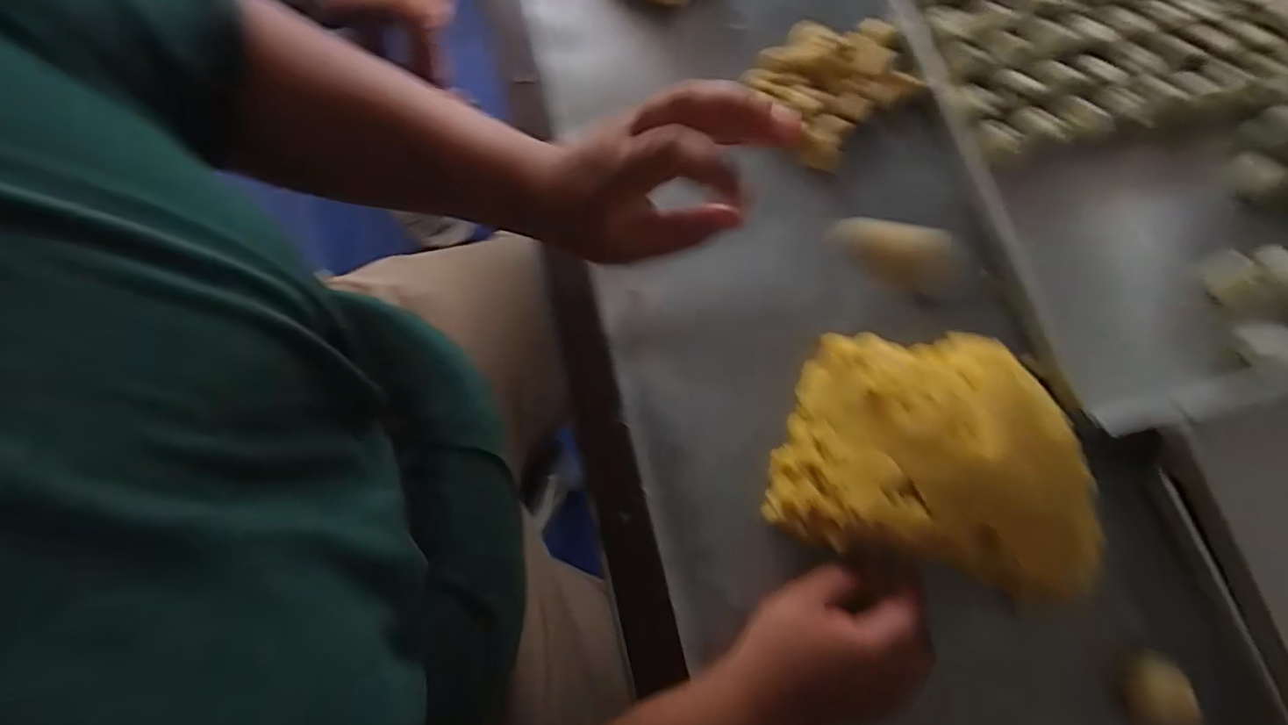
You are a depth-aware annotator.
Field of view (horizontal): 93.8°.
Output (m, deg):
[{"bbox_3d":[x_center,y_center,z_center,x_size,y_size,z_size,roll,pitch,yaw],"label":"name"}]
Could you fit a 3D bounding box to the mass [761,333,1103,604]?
[{"bbox_3d":[0.206,0.056,0.421,0.205,0.087,0.172,14,77,2],"label":"mass"}]

